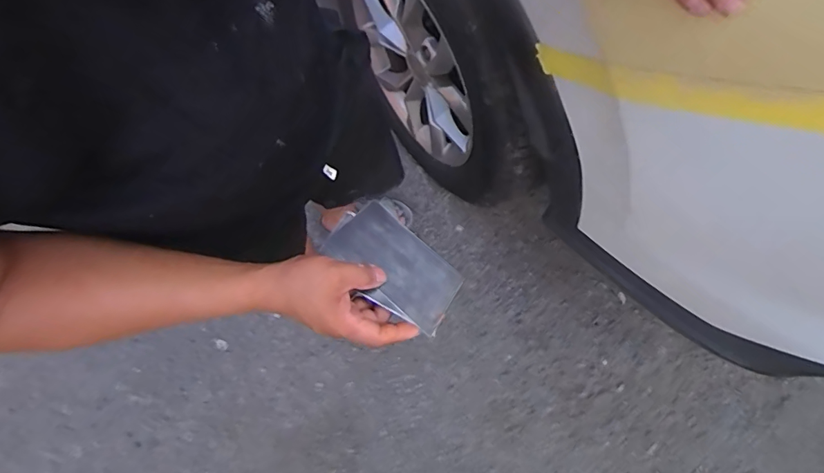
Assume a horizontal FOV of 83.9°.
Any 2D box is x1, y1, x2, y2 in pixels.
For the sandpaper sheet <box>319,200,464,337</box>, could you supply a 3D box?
[{"bbox_3d":[-0.016,0.030,0.471,0.138,0.004,0.087,41,59,9],"label":"sandpaper sheet"}]

